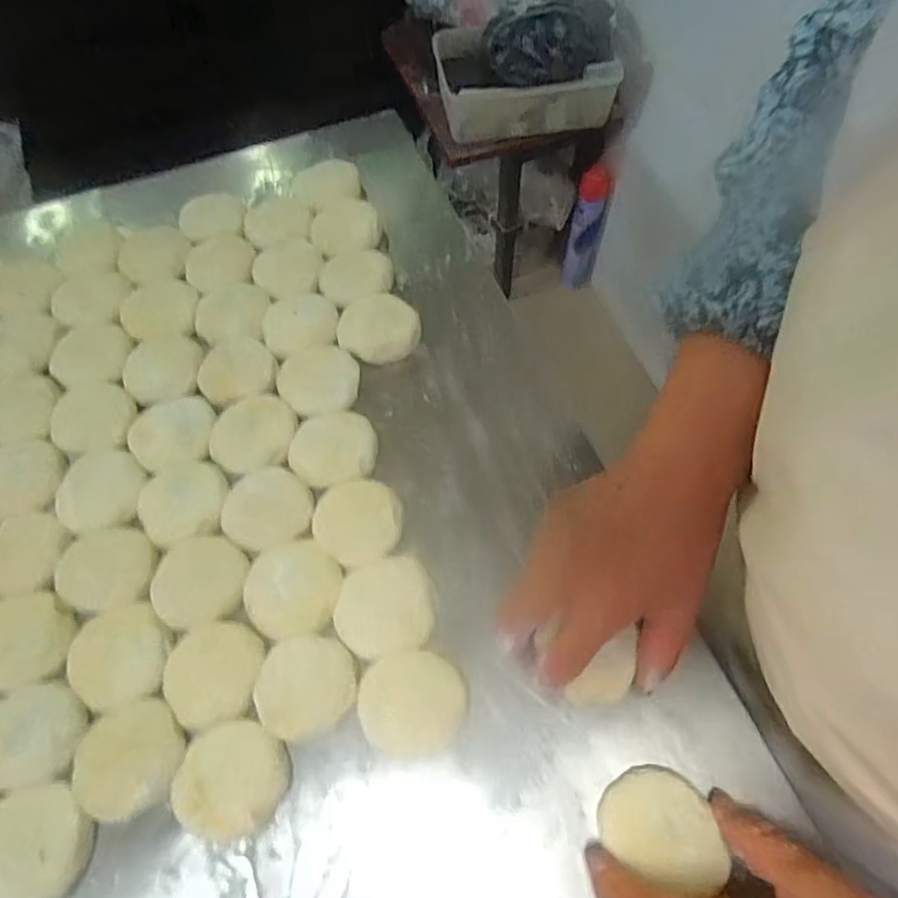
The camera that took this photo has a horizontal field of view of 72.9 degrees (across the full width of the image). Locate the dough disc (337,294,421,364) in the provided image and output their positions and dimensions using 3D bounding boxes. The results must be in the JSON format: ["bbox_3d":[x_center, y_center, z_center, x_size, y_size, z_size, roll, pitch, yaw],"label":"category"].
[{"bbox_3d":[-0.054,-0.094,0.472,0.062,0.013,0.056,-6,63,-3],"label":"dough disc"}]

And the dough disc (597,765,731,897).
[{"bbox_3d":[0.110,0.196,0.320,0.061,0.010,0.055,1,46,4],"label":"dough disc"}]

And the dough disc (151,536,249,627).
[{"bbox_3d":[-0.159,0.084,0.388,0.056,0.007,0.056,0,63,0],"label":"dough disc"}]

